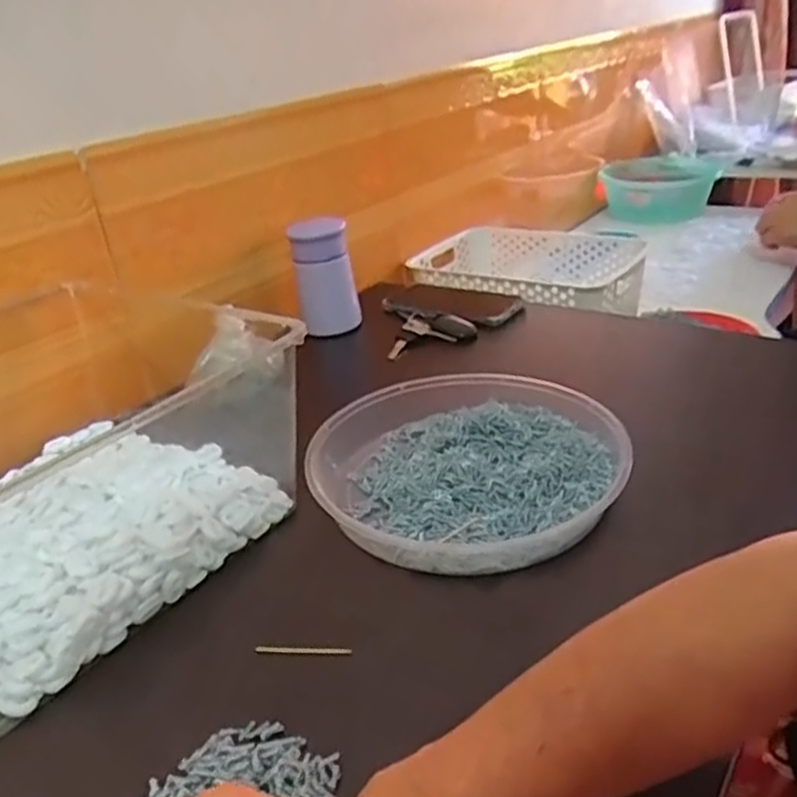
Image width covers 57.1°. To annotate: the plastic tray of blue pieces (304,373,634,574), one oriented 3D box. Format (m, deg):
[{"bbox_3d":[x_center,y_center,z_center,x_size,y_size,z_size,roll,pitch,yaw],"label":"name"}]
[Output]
[{"bbox_3d":[0.043,0.048,0.552,0.246,0.037,0.230,5,30,21],"label":"plastic tray of blue pieces"}]

